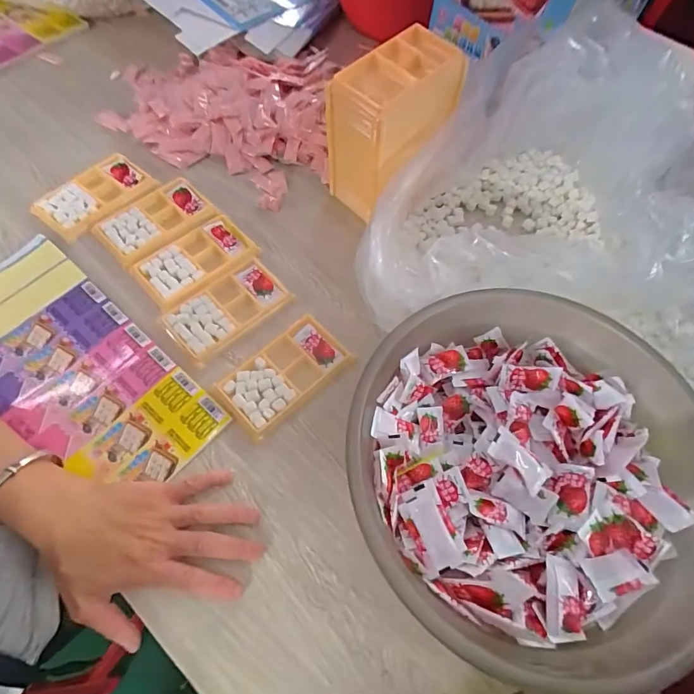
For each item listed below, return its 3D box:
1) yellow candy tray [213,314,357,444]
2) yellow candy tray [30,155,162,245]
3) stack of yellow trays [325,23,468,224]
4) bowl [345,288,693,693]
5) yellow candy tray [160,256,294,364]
[{"bbox_3d":[-0.064,0.028,0.421,0.132,0.012,0.075,-38,72,-20],"label":"yellow candy tray"},{"bbox_3d":[-0.319,-0.192,0.514,0.081,0.010,0.131,36,67,13],"label":"yellow candy tray"},{"bbox_3d":[0.051,-0.259,0.479,0.096,0.140,0.149,37,67,14],"label":"stack of yellow trays"},{"bbox_3d":[0.170,0.084,0.361,0.348,0.099,0.280,-29,69,-17],"label":"bowl"},{"bbox_3d":[-0.132,-0.044,0.448,0.072,0.009,0.129,43,69,16],"label":"yellow candy tray"}]

